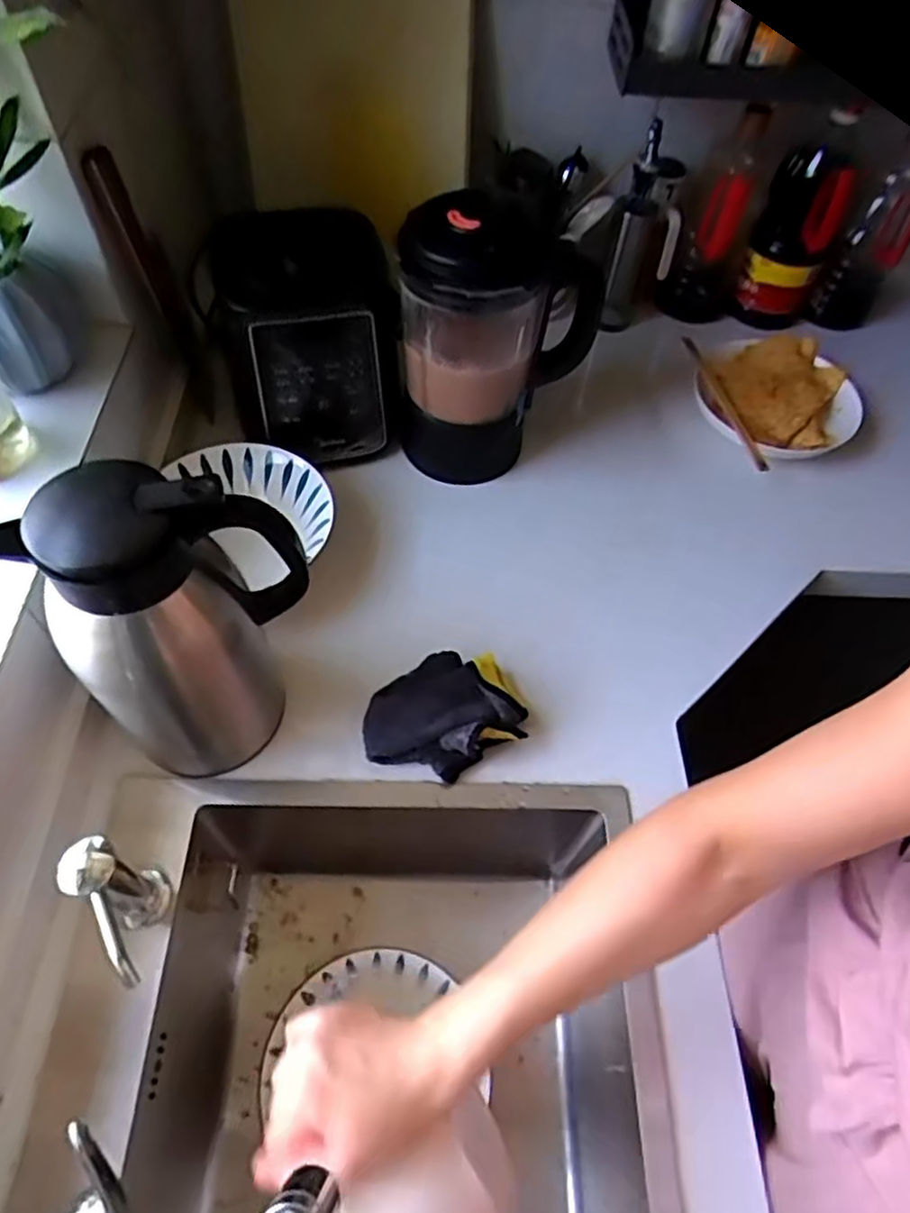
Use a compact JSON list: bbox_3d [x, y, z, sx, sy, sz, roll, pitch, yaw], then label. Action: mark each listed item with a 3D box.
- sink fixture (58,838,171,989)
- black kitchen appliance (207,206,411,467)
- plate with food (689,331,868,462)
[{"bbox_3d":[-0.235,0.222,0.518,0.041,0.121,0.107,-36,65,-24],"label":"sink fixture"},{"bbox_3d":[-0.150,-0.293,0.783,0.178,0.238,0.181,-4,57,-6],"label":"black kitchen appliance"},{"bbox_3d":[0.397,-0.253,0.871,0.194,0.048,0.199,1,56,-2],"label":"plate with food"}]

